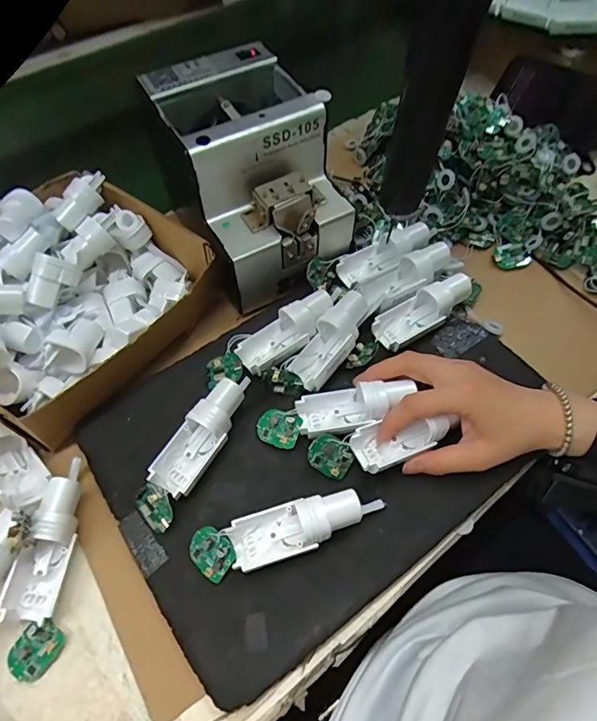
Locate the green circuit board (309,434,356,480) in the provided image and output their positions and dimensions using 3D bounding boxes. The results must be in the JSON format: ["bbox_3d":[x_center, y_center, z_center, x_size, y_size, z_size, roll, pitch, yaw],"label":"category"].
[{"bbox_3d":[0.025,0.072,0.352,0.033,0.004,0.027,34,92,-2],"label":"green circuit board"}]

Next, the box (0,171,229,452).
[{"bbox_3d":[-0.206,-0.062,0.403,0.203,0.069,0.211,33,64,19],"label":"box"}]

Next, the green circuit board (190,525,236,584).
[{"bbox_3d":[-0.061,0.134,0.325,0.035,0.008,0.030,37,93,25],"label":"green circuit board"}]

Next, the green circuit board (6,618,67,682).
[{"bbox_3d":[-0.176,0.193,0.309,0.028,0.006,0.035,37,65,20],"label":"green circuit board"}]

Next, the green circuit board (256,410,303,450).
[{"bbox_3d":[-0.016,0.054,0.372,0.034,0.006,0.029,12,59,8],"label":"green circuit board"}]

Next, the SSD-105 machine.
[{"bbox_3d":[-0.043,-0.175,0.429,0.121,0.125,0.174,-26,62,-15],"label":"SSD-105 machine"}]

